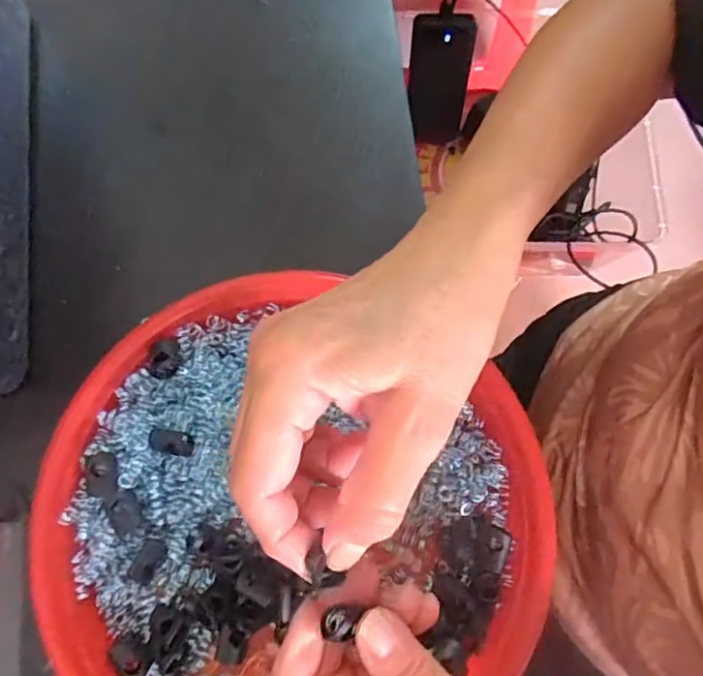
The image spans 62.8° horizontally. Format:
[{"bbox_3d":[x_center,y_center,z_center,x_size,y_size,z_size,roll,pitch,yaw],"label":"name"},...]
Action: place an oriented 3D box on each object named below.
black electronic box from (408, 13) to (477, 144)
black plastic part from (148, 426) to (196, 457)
[{"bbox_3d":[0.109,-0.318,0.718,0.071,0.165,0.023,-7,56,-2],"label":"black electronic box"},{"bbox_3d":[-0.086,0.050,0.277,0.021,0.009,0.011,12,77,2],"label":"black plastic part"}]

